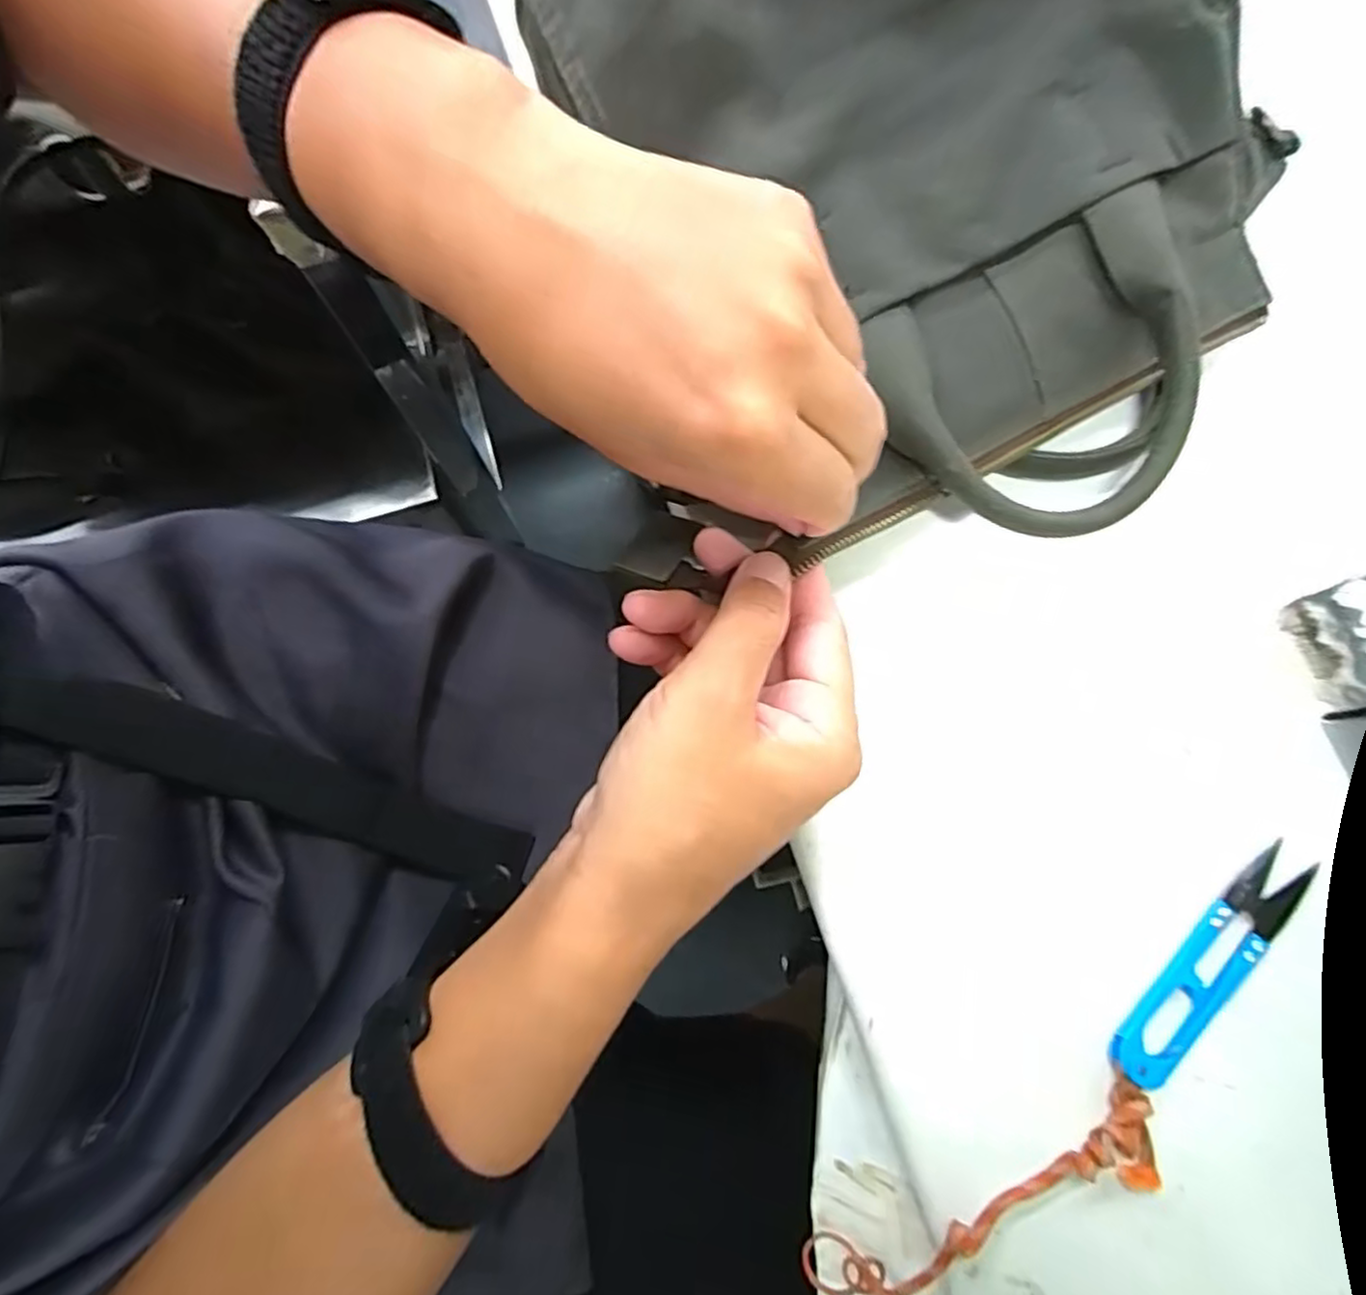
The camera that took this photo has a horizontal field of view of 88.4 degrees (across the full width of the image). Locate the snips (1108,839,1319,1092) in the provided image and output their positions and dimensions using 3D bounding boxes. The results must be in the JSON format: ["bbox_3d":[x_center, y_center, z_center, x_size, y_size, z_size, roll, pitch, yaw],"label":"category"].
[{"bbox_3d":[0.184,0.110,0.242,0.099,0.010,0.021,-43,79,-9],"label":"snips"}]

